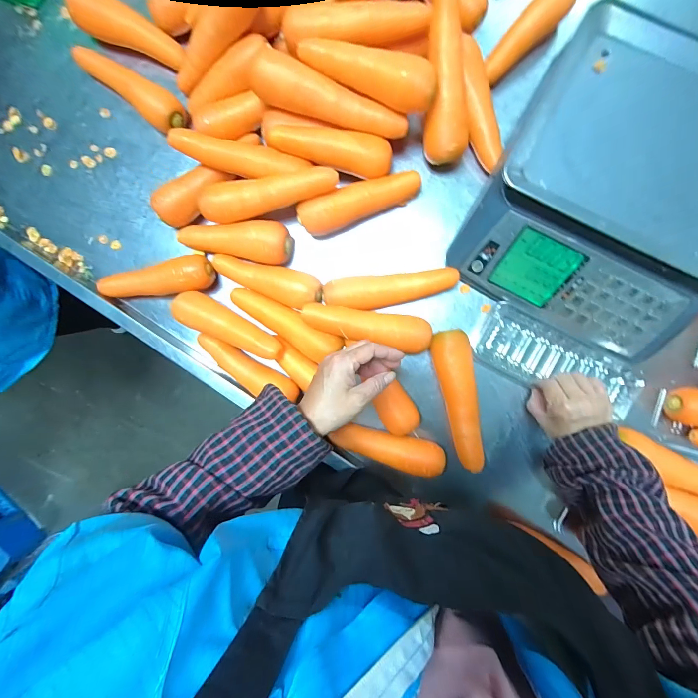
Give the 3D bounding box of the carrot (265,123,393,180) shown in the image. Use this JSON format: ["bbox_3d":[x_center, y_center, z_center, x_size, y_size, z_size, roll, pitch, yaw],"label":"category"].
[{"bbox_3d":[-0.025,-0.277,0.463,0.170,0.042,0.048,7,92,3],"label":"carrot"}]

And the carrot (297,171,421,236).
[{"bbox_3d":[0.015,-0.214,0.491,0.187,0.055,0.045,-19,91,4],"label":"carrot"}]

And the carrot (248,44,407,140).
[{"bbox_3d":[-0.026,-0.327,0.437,0.205,0.047,0.047,19,93,2],"label":"carrot"}]

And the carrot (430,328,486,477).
[{"bbox_3d":[0.162,0.065,0.496,0.056,0.048,0.186,-10,92,3],"label":"carrot"}]

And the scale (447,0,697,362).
[{"bbox_3d":[0.351,-0.194,0.441,0.330,0.120,0.342,28,93,2],"label":"scale"}]

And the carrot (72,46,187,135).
[{"bbox_3d":[-0.345,-0.411,0.524,0.212,0.050,0.053,37,94,1],"label":"carrot"}]

